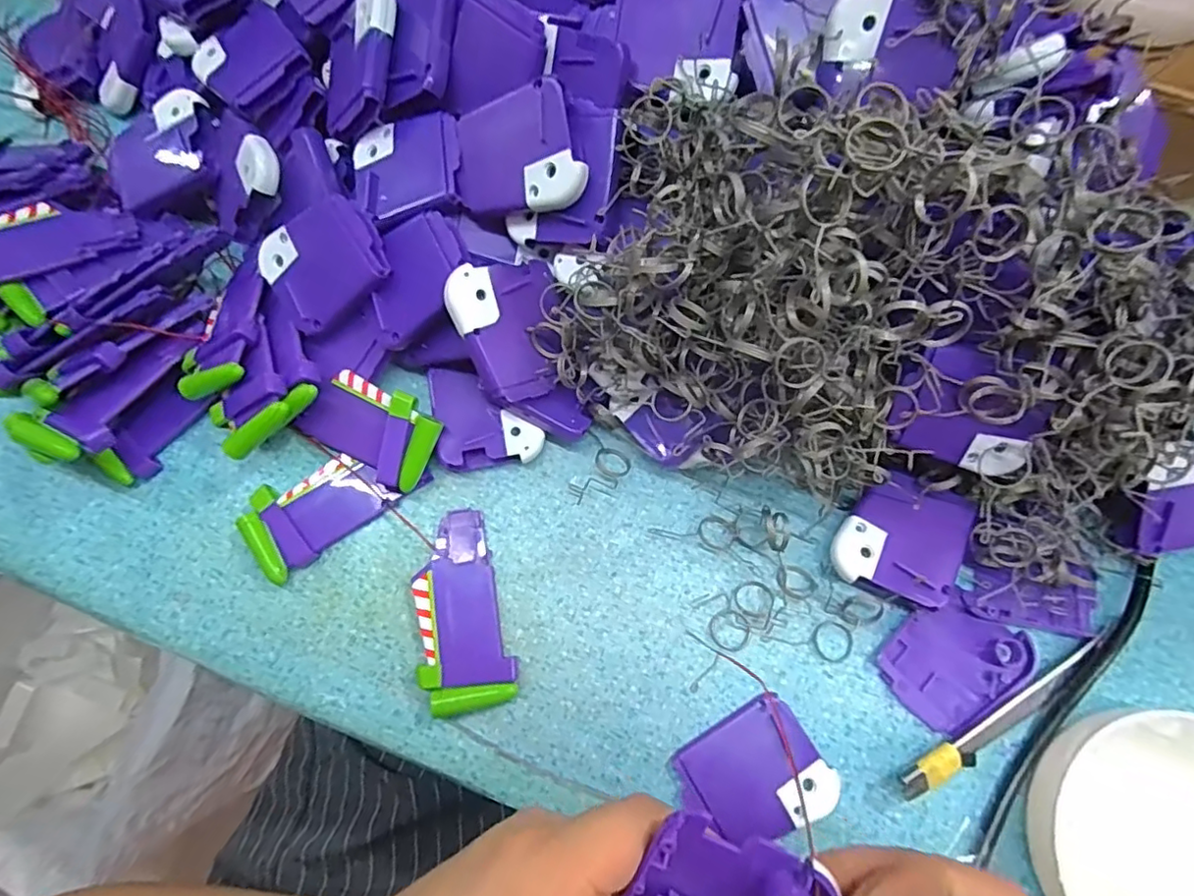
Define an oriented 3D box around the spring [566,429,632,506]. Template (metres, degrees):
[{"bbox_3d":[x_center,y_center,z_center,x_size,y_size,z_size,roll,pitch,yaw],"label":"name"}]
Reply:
[{"bbox_3d":[0.001,0.012,0.303,0.026,0.005,0.036,21,75,7],"label":"spring"}]

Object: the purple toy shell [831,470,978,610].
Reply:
[{"bbox_3d":[0.142,0.042,0.283,0.053,0.018,0.055,23,76,8],"label":"purple toy shell"}]

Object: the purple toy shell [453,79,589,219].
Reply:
[{"bbox_3d":[-0.036,-0.129,0.266,0.060,0.008,0.050,-8,96,29],"label":"purple toy shell"}]

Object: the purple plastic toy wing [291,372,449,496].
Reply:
[{"bbox_3d":[-0.113,-0.011,0.296,0.069,0.012,0.042,26,99,16],"label":"purple plastic toy wing"}]

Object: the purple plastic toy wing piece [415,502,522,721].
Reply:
[{"bbox_3d":[-0.065,0.075,0.282,0.040,0.011,0.089,-11,74,-2],"label":"purple plastic toy wing piece"}]

